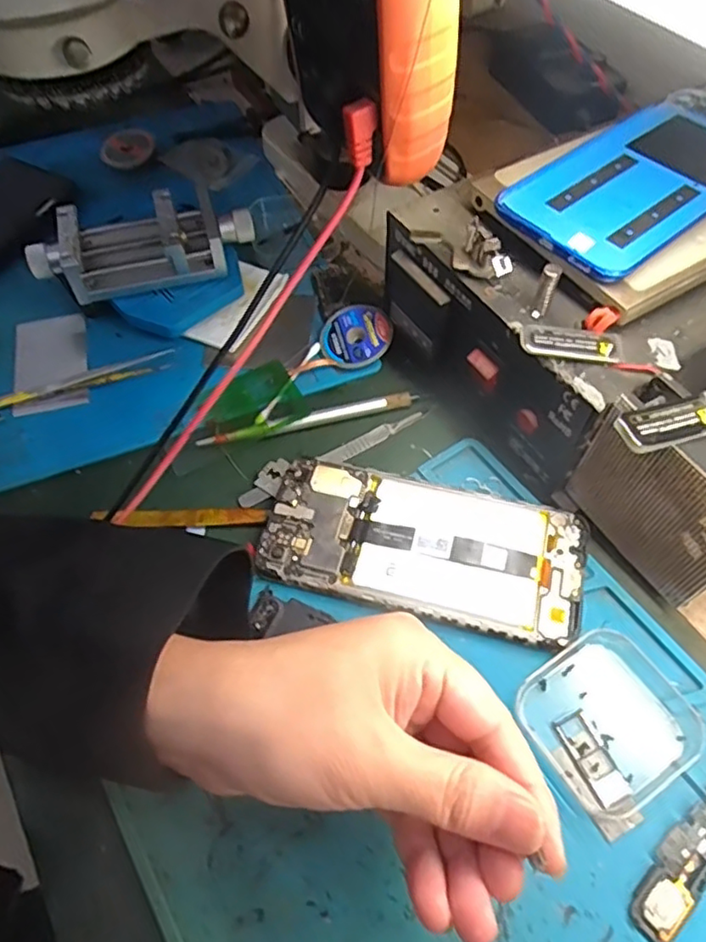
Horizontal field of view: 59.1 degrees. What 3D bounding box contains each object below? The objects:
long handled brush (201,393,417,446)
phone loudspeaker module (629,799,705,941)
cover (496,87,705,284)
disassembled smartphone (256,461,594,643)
[{"bbox_3d":[-0.026,-0.031,0.366,0.129,0.005,0.010,-13,58,-7],"label":"long handled brush"},{"bbox_3d":[0.133,0.154,0.247,0.065,0.004,0.019,-39,64,-21],"label":"phone loudspeaker module"},{"bbox_3d":[0.150,-0.150,0.316,0.164,0.007,0.075,-35,64,-19],"label":"cover"},{"bbox_3d":[0.029,0.038,0.317,0.169,0.012,0.073,13,59,10],"label":"disassembled smartphone"}]

